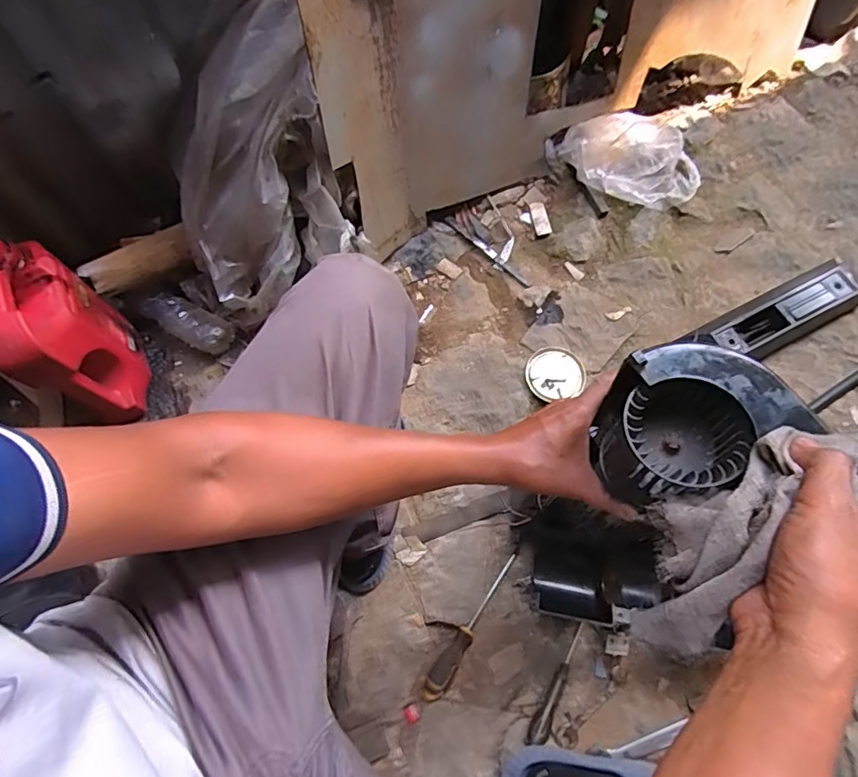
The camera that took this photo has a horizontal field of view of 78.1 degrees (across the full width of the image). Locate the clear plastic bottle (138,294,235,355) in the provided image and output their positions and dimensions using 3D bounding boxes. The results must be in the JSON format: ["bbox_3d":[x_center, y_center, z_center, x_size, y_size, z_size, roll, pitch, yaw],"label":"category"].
[{"bbox_3d":[-0.437,-0.119,0.961,0.162,0.069,0.067,25,72,9],"label":"clear plastic bottle"}]

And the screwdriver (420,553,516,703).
[{"bbox_3d":[0.068,0.369,0.818,0.033,0.027,0.245,34,74,12],"label":"screwdriver"}]

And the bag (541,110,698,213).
[{"bbox_3d":[0.413,-0.492,1.097,0.321,0.104,0.178,23,72,8],"label":"bag"}]

